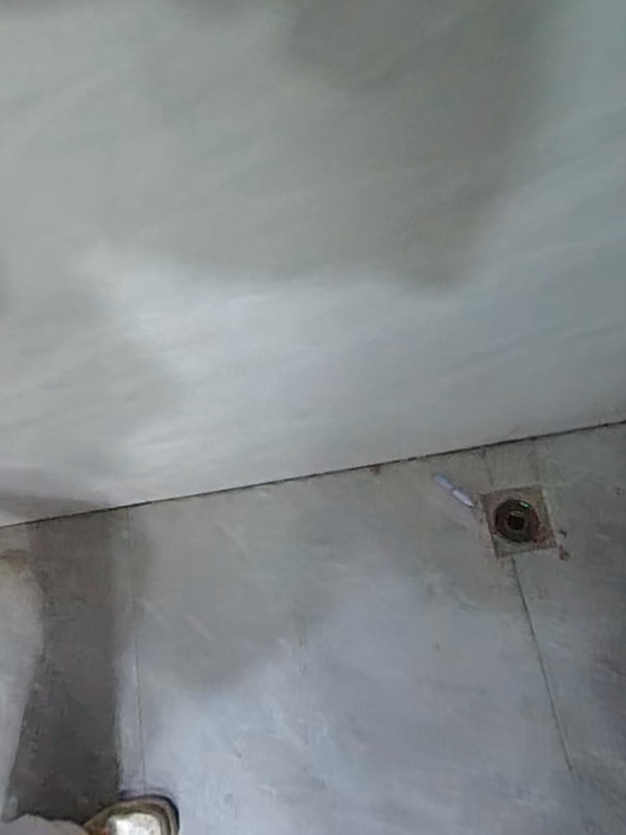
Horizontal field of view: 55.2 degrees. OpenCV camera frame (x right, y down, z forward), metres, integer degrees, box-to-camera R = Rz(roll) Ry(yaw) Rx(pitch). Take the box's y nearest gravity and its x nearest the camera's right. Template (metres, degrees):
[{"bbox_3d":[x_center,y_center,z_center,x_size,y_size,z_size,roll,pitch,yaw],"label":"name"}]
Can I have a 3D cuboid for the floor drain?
[{"bbox_3d":[0.329,0.167,0.957,0.096,0.009,0.101,-8,71,-1],"label":"floor drain"}]

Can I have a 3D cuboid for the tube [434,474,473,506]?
[{"bbox_3d":[0.229,0.118,0.977,0.074,0.005,0.015,38,76,13],"label":"tube"}]

